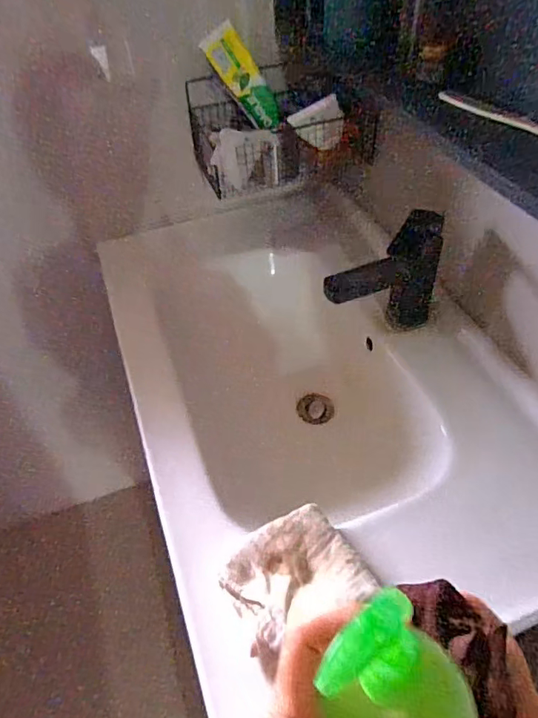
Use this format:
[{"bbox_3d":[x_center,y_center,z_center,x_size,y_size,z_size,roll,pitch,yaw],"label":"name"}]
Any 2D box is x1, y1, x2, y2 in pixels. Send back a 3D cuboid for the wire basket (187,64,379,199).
[{"bbox_3d":[0.018,-0.377,0.824,0.271,0.129,0.172,-15,48,-10],"label":"wire basket"}]

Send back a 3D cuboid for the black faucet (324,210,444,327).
[{"bbox_3d":[0.154,-0.098,0.665,0.158,0.143,0.065,-20,49,-14],"label":"black faucet"}]

